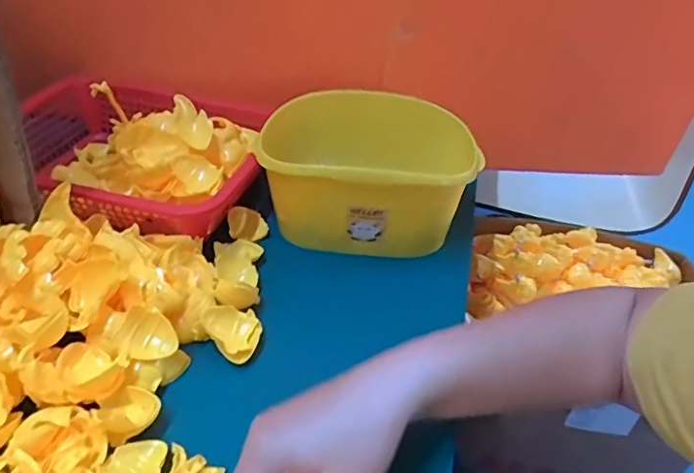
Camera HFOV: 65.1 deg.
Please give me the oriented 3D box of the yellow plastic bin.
[{"bbox_3d":[0.027,-0.059,0.549,0.193,0.117,0.141,6,39,2],"label":"yellow plastic bin"}]

